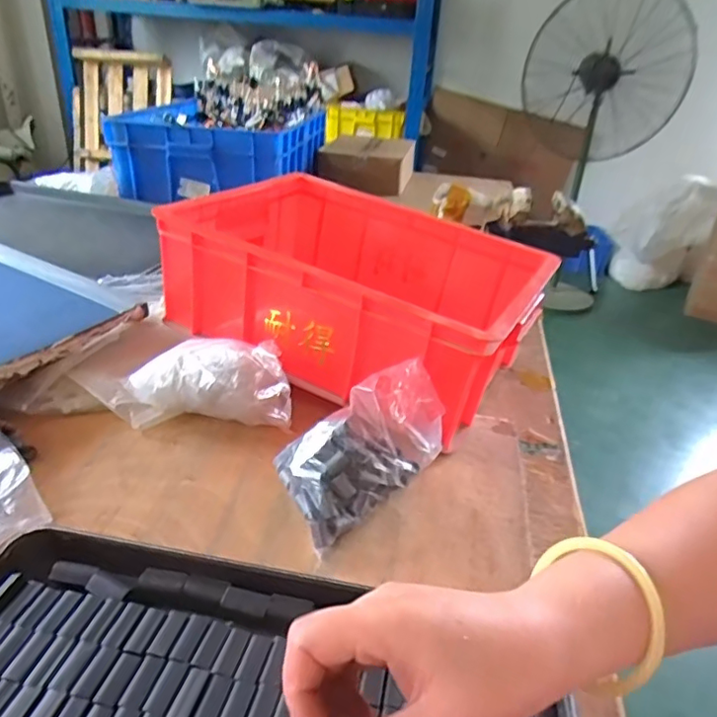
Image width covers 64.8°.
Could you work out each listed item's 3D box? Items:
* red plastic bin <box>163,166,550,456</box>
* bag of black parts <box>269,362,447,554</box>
[{"bbox_3d":[0.011,-0.086,0.696,0.395,0.160,0.300,19,32,23],"label":"red plastic bin"},{"bbox_3d":[-0.002,0.069,0.486,0.143,0.115,0.091,-21,38,-38],"label":"bag of black parts"}]

